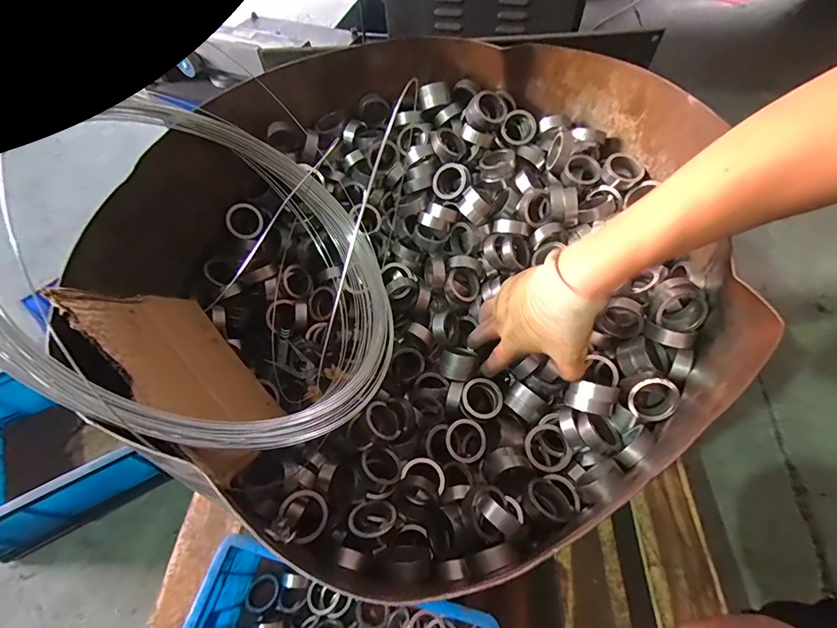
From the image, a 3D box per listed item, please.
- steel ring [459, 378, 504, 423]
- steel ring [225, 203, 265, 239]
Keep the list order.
[{"bbox_3d":[0.070,0.095,0.443,0.045,0.017,0.045,-33,60,-20],"label":"steel ring"},{"bbox_3d":[-0.227,-0.122,0.524,0.044,0.047,0.012,-38,27,-9],"label":"steel ring"}]

